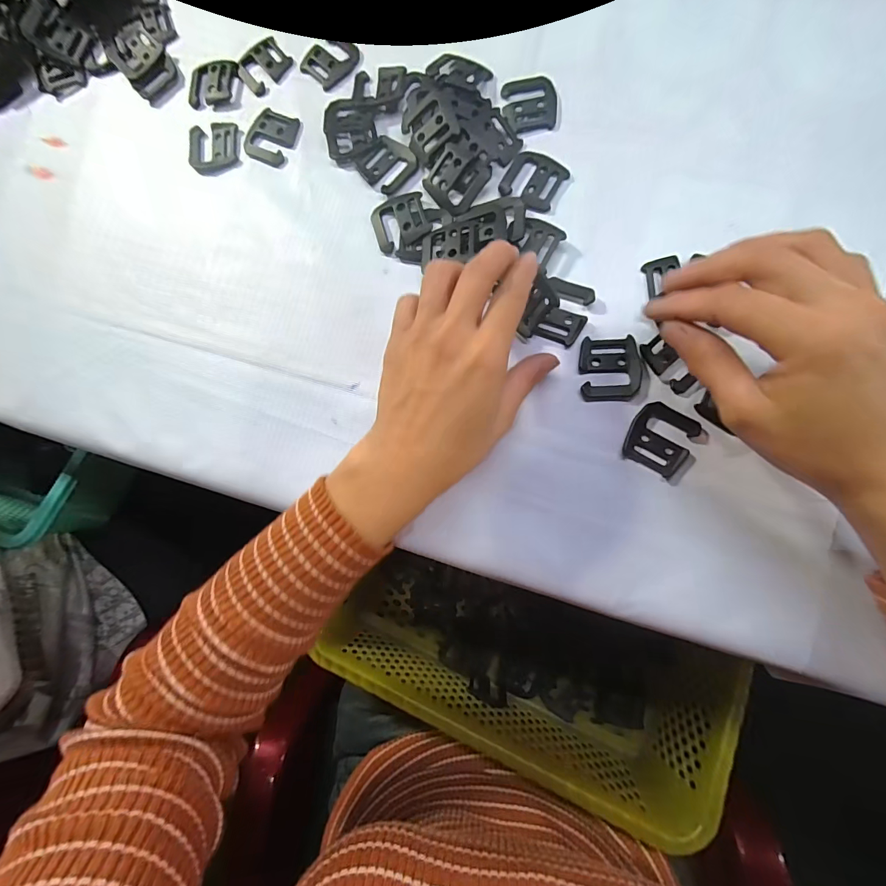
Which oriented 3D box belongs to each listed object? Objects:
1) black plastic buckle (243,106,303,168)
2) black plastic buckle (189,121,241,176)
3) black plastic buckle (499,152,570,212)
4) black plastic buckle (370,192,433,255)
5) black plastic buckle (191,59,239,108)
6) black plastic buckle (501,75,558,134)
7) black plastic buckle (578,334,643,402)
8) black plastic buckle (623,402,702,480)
[{"bbox_3d":[-0.130,-0.232,0.307,0.040,0.004,0.040,24,88,9],"label":"black plastic buckle"},{"bbox_3d":[-0.178,-0.230,0.313,0.041,0.004,0.040,-8,84,6],"label":"black plastic buckle"},{"bbox_3d":[0.061,-0.178,0.274,0.039,0.004,0.037,32,89,9],"label":"black plastic buckle"},{"bbox_3d":[-0.030,-0.155,0.282,0.038,0.005,0.038,-18,83,5],"label":"black plastic buckle"},{"bbox_3d":[-0.181,-0.281,0.316,0.040,0.007,0.031,4,85,8],"label":"black plastic buckle"},{"bbox_3d":[0.060,-0.236,0.280,0.036,0.004,0.043,-2,84,7],"label":"black plastic buckle"},{"bbox_3d":[0.105,-0.046,0.254,0.036,0.004,0.040,-3,84,7],"label":"black plastic buckle"},{"bbox_3d":[0.132,-0.003,0.246,0.037,0.004,0.039,28,89,9],"label":"black plastic buckle"}]

